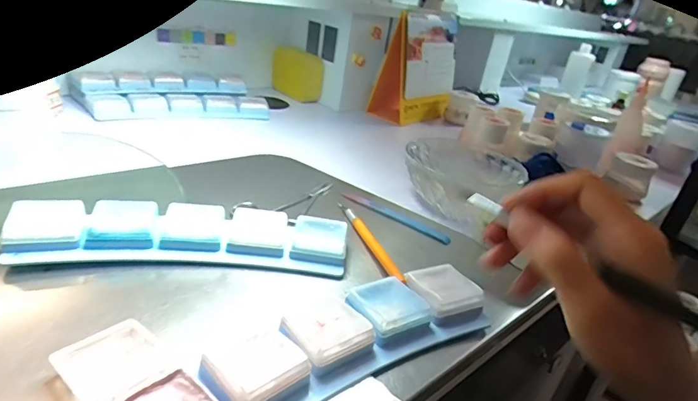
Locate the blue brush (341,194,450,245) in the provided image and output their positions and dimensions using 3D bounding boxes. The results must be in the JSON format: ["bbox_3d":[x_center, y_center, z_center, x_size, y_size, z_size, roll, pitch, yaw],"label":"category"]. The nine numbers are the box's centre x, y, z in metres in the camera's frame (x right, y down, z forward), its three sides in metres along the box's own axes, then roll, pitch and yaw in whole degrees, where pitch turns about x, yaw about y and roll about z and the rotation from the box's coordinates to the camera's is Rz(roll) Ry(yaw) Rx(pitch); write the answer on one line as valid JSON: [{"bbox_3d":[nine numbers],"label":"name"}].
[{"bbox_3d":[0.041,0.013,0.412,0.113,0.005,0.011,27,31,30],"label":"blue brush"}]

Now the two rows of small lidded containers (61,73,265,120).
[{"bbox_3d":[-0.238,-0.144,0.602,0.243,0.038,0.107,-9,33,-33],"label":"two rows of small lidded containers"}]

